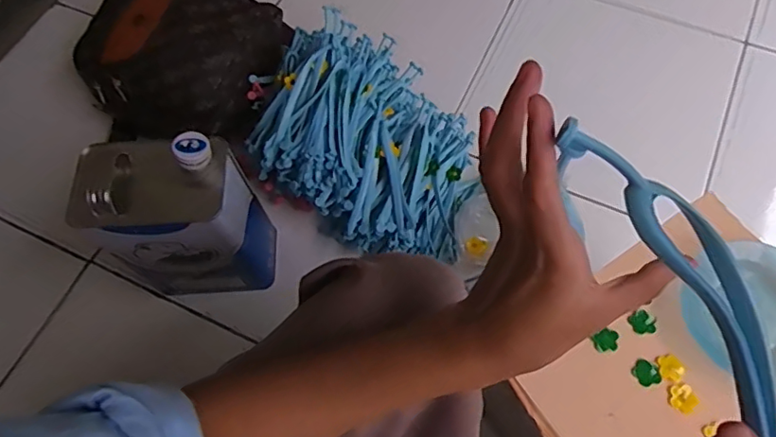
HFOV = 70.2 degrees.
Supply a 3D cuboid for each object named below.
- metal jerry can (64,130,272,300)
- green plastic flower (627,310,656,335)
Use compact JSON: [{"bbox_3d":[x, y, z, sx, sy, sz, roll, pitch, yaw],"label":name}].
[{"bbox_3d":[-0.262,0.004,0.692,0.188,0.263,0.103,-4,65,1],"label":"metal jerry can"},{"bbox_3d":[0.234,0.097,0.506,0.021,0.007,0.020,-25,66,-8],"label":"green plastic flower"}]

